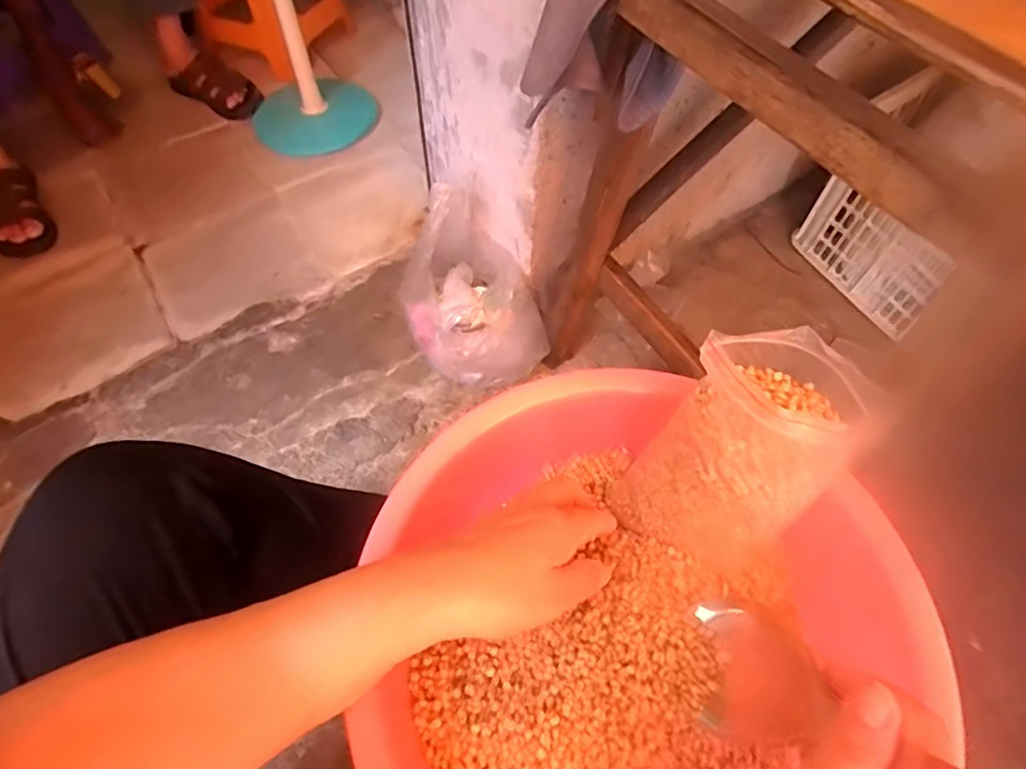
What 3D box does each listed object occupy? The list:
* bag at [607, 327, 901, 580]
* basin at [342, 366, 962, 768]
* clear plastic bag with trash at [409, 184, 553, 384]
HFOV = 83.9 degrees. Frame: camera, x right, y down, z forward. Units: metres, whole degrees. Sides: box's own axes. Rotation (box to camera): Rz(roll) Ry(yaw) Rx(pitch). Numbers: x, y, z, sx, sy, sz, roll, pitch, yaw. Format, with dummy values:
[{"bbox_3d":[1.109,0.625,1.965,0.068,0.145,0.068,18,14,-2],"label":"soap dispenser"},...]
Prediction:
[{"bbox_3d":[0.137,0.049,0.358,0.101,0.168,0.082,27,44,7],"label":"bag"},{"bbox_3d":[0.086,0.136,0.361,0.360,0.089,0.300,-24,62,-15],"label":"basin"},{"bbox_3d":[-0.083,-0.165,0.882,0.185,0.261,0.233,-33,64,-19],"label":"clear plastic bag with trash"}]

